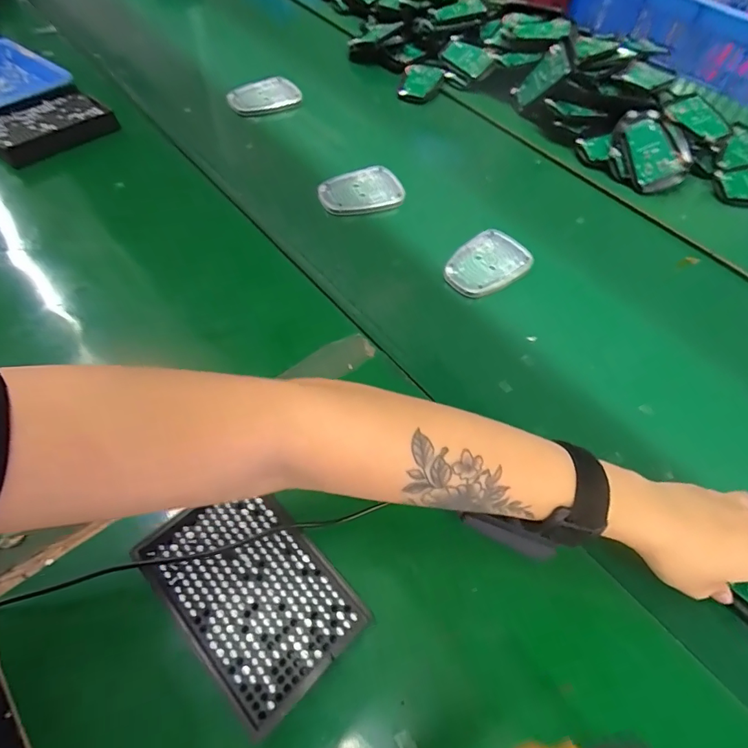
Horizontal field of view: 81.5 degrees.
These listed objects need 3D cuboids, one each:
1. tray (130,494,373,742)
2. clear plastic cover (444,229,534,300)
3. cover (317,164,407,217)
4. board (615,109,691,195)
[{"bbox_3d":[-0.079,0.139,0.283,0.090,0.011,0.135,-38,68,-23],"label":"tray"},{"bbox_3d":[0.125,-0.123,0.486,0.109,0.011,0.067,-31,65,-21],"label":"clear plastic cover"},{"bbox_3d":[-0.015,-0.224,0.539,0.106,0.015,0.073,-27,64,-19],"label":"cover"},{"bbox_3d":[0.359,-0.292,0.563,0.079,0.021,0.109,-28,87,8],"label":"board"}]

